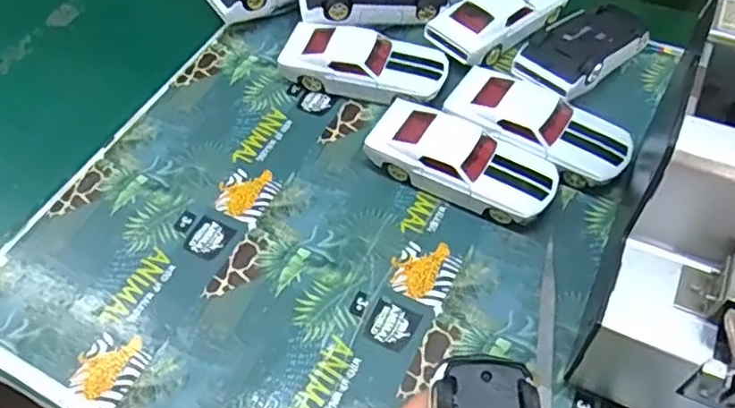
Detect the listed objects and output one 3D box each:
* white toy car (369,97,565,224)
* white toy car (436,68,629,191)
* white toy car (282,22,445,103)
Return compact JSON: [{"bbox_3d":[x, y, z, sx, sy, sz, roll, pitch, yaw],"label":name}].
[{"bbox_3d":[0.064,-0.028,0.421,0.125,0.034,0.051,23,61,19],"label":"white toy car"},{"bbox_3d":[0.120,-0.055,0.435,0.125,0.032,0.057,25,62,20],"label":"white toy car"},{"bbox_3d":[-0.002,-0.109,0.480,0.124,0.034,0.051,11,58,12],"label":"white toy car"}]

